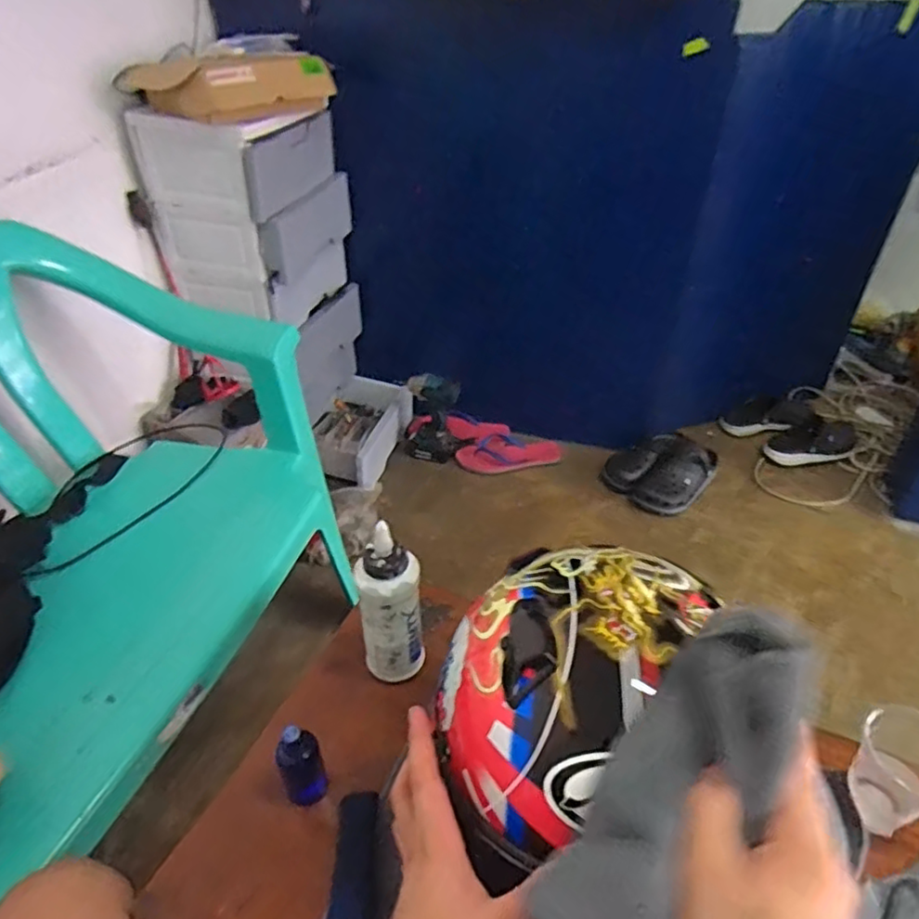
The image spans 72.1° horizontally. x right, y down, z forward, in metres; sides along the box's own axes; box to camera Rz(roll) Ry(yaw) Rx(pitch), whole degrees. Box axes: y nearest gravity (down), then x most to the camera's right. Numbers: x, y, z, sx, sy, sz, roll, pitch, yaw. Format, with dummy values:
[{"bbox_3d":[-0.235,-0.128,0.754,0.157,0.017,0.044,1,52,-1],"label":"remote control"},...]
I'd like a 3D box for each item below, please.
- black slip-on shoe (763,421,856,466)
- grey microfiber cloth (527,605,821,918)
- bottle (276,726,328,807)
[{"bbox_3d":[0.954,-0.052,1.715,0.250,0.085,0.088,-6,40,-7],"label":"black slip-on shoe"},{"bbox_3d":[0.108,0.179,0.315,0.082,0.046,0.221,26,77,28],"label":"grey microfiber cloth"},{"bbox_3d":[-0.137,0.265,0.547,0.035,0.085,0.032,0,40,0],"label":"bottle"}]

